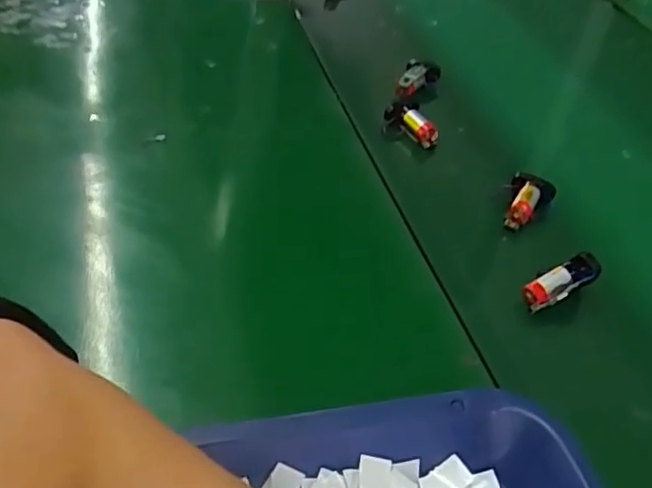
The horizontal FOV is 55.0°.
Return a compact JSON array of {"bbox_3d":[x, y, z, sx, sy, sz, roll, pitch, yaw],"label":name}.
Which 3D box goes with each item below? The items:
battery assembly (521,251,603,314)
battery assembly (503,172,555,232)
[{"bbox_3d":[0.151,0.024,0.401,0.053,0.012,0.019,-29,50,-6],"label":"battery assembly"},{"bbox_3d":[0.152,-0.031,0.468,0.031,0.020,0.045,21,46,14],"label":"battery assembly"}]

